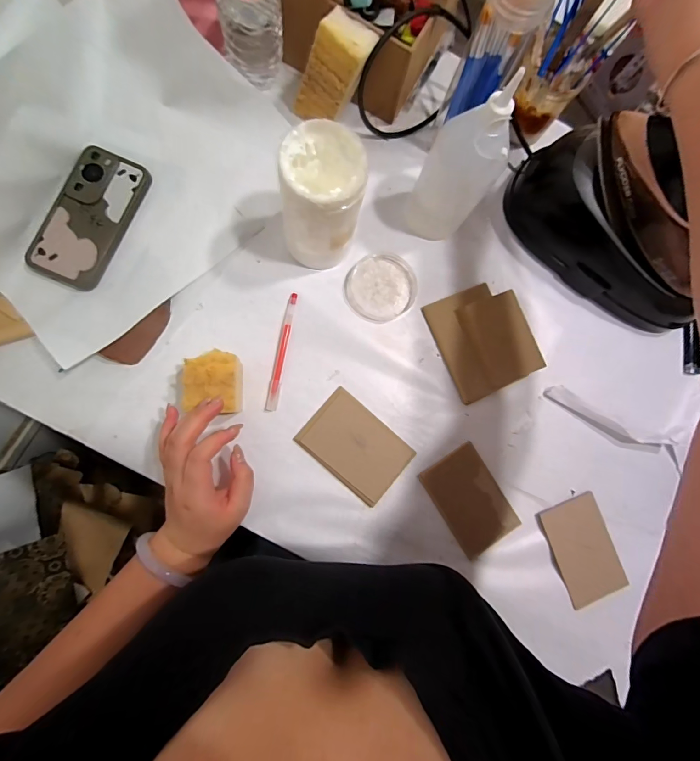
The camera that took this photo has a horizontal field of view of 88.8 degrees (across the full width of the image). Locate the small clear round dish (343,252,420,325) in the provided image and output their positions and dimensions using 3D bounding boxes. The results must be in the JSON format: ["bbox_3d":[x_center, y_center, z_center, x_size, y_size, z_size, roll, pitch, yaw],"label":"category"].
[{"bbox_3d":[0.039,-0.120,0.461,0.088,0.011,0.093,1,84,-6],"label":"small clear round dish"}]

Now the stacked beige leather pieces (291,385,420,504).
[{"bbox_3d":[0.008,0.080,0.432,0.124,0.009,0.085,42,82,-1],"label":"stacked beige leather pieces"}]

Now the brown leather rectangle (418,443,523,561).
[{"bbox_3d":[0.150,0.149,0.443,0.078,0.004,0.119,-32,88,-8],"label":"brown leather rectangle"}]

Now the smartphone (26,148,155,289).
[{"bbox_3d":[-0.302,-0.190,0.417,0.079,0.012,0.164,21,82,-4],"label":"smartphone"}]

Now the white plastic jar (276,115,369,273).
[{"bbox_3d":[-0.029,-0.188,0.382,0.080,0.136,0.087,8,83,-5],"label":"white plastic jar"}]

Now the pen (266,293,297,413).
[{"bbox_3d":[-0.083,-0.035,0.434,0.013,0.006,0.143,10,83,-5],"label":"pen"}]

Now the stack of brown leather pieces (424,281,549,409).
[{"bbox_3d":[0.169,-0.052,0.452,0.108,0.032,0.133,-23,87,-8],"label":"stack of brown leather pieces"}]

